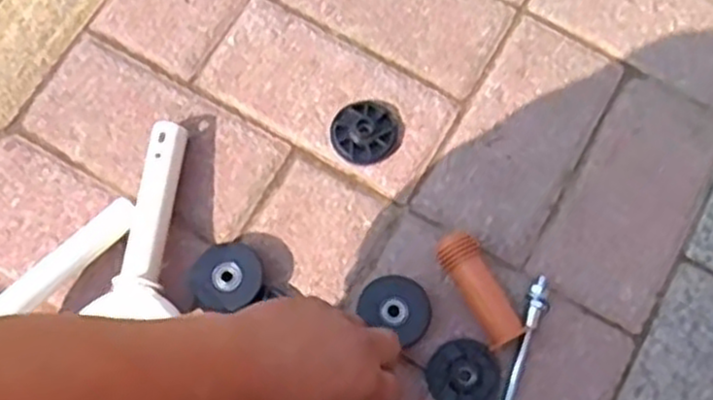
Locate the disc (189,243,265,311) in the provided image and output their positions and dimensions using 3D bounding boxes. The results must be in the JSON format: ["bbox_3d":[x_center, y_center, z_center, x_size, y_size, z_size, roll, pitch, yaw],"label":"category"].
[{"bbox_3d":[-0.095,0.055,0.555,0.052,0.018,0.045,-18,77,-7],"label":"disc"}]

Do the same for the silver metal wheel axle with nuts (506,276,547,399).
[{"bbox_3d":[0.120,0.115,0.548,0.014,0.013,0.120,18,73,3],"label":"silver metal wheel axle with nuts"}]

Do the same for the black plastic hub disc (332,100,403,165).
[{"bbox_3d":[0.009,-0.054,0.590,0.053,0.015,0.049,1,76,-2],"label":"black plastic hub disc"}]

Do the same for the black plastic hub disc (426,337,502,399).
[{"bbox_3d":[0.078,0.127,0.545,0.050,0.017,0.049,1,73,-2],"label":"black plastic hub disc"}]

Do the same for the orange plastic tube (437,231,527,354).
[{"bbox_3d":[0.092,0.066,0.565,0.035,0.035,0.088,-30,79,-9],"label":"orange plastic tube"}]

